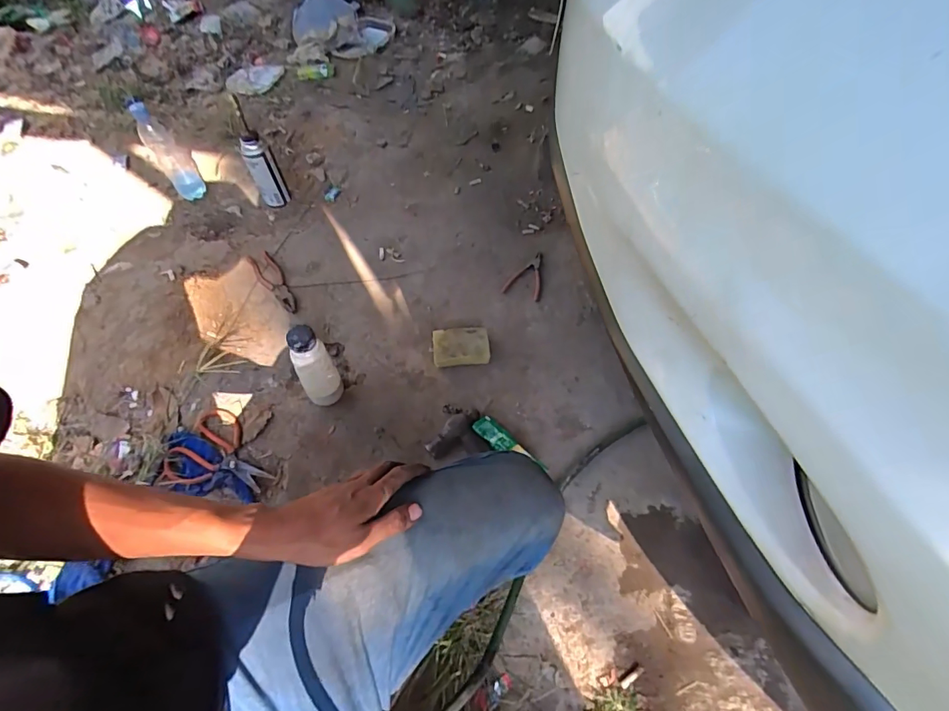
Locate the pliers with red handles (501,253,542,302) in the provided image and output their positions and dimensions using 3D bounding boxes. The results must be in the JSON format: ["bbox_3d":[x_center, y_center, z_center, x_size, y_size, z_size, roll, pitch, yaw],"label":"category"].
[{"bbox_3d":[0.103,-0.171,1.012,0.078,0.008,0.130,5,56,4],"label":"pliers with red handles"}]

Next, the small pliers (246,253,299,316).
[{"bbox_3d":[-0.427,-0.156,1.008,0.051,0.015,0.203,-32,61,-19],"label":"small pliers"}]

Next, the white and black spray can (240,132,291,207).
[{"bbox_3d":[-0.492,-0.429,1.121,0.064,0.169,0.059,0,56,1],"label":"white and black spray can"}]

